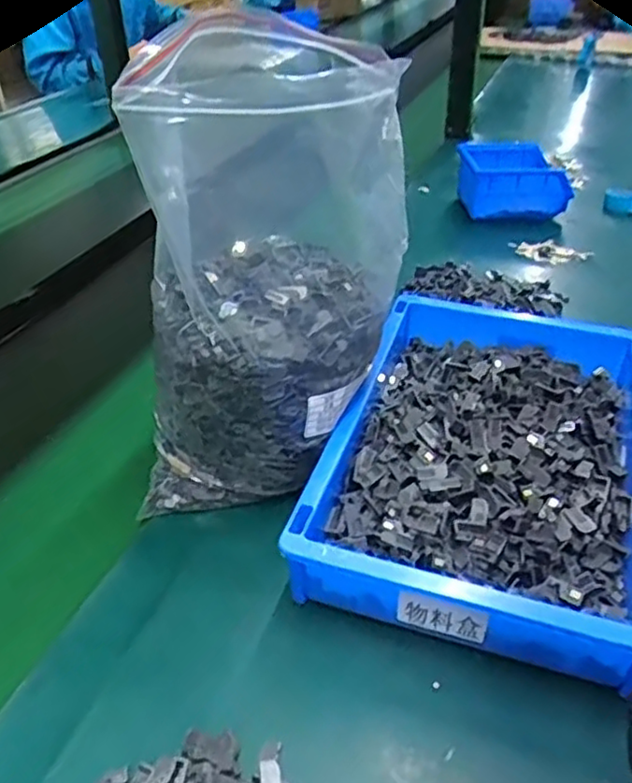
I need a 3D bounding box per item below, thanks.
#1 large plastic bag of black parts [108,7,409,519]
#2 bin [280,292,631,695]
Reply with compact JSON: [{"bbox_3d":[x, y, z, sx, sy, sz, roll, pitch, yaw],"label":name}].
[{"bbox_3d":[-0.028,-0.072,0.459,0.154,0.278,0.182,8,38,13],"label":"large plastic bag of black parts"},{"bbox_3d":[0.127,0.050,0.487,0.206,0.079,0.310,11,38,17],"label":"bin"}]

